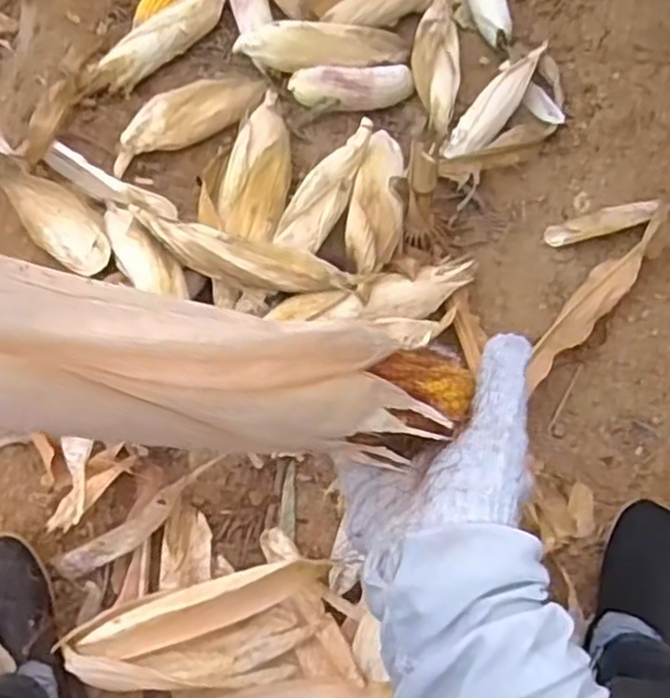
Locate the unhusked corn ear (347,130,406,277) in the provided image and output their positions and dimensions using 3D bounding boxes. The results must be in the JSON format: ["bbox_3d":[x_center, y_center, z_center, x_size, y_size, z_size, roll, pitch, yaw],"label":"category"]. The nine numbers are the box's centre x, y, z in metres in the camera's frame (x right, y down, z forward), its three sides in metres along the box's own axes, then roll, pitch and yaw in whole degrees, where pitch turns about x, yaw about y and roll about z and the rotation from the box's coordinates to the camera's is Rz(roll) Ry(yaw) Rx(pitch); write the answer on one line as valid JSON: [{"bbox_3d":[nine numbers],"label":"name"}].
[{"bbox_3d":[0.055,-0.192,0.936,0.070,0.049,0.231,8,68,6],"label":"unhusked corn ear"}]

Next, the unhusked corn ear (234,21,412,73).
[{"bbox_3d":[-0.012,-0.424,1.041,0.253,0.047,0.065,-8,66,-20],"label":"unhusked corn ear"}]

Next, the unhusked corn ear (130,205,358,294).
[{"bbox_3d":[-0.115,-0.105,0.891,0.286,0.055,0.057,15,69,8],"label":"unhusked corn ear"}]

